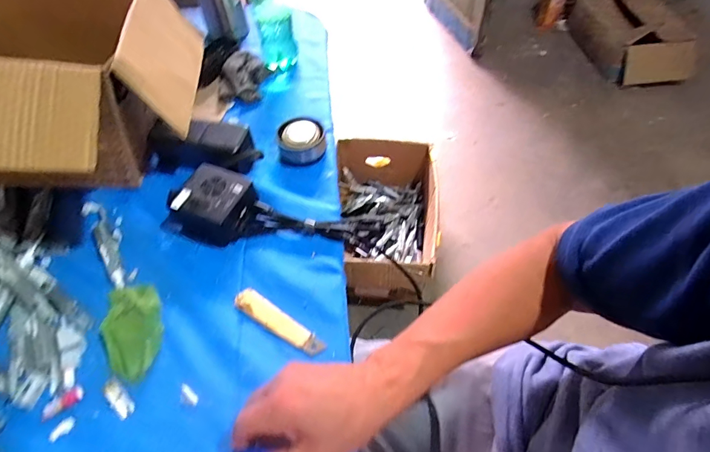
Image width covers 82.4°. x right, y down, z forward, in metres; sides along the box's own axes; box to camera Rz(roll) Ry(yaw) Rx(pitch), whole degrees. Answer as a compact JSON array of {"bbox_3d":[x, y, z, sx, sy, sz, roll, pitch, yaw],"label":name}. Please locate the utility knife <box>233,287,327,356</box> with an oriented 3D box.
[{"bbox_3d":[-0.082,0.102,0.430,0.110,0.004,0.024,29,60,21],"label":"utility knife"}]

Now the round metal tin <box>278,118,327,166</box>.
[{"bbox_3d":[-0.075,-0.120,0.574,0.066,0.033,0.061,-7,54,-5],"label":"round metal tin"}]

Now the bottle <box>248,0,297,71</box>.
[{"bbox_3d":[-0.133,-0.364,0.625,0.063,0.236,0.053,-13,55,-6],"label":"bottle"}]

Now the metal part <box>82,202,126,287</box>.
[{"bbox_3d":[-0.299,0.013,0.488,0.027,0.010,0.146,-33,59,-19],"label":"metal part"}]

